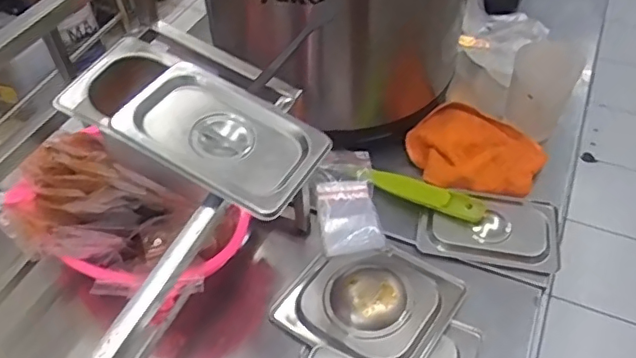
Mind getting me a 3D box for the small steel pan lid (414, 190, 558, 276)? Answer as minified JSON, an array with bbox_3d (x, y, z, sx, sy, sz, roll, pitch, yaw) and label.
[{"bbox_3d":[0.216,0.059,0.704,0.170,0.020,0.097,9,49,8],"label":"small steel pan lid"}]

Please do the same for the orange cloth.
[{"bbox_3d":[0.215,-0.042,0.775,0.176,0.047,0.144,26,53,21],"label":"orange cloth"}]

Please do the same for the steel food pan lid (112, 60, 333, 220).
[{"bbox_3d":[-0.083,-0.040,0.496,0.173,0.019,0.109,29,54,12],"label":"steel food pan lid"}]

